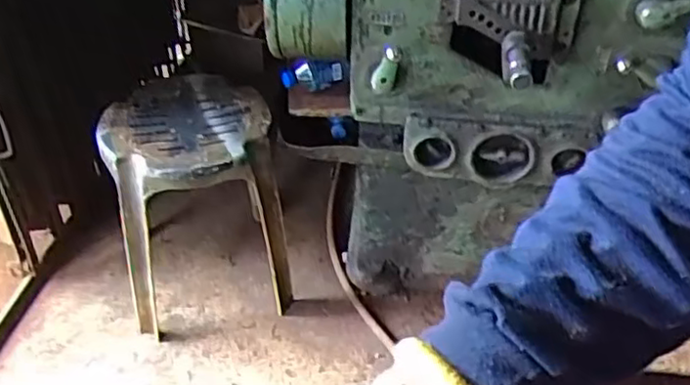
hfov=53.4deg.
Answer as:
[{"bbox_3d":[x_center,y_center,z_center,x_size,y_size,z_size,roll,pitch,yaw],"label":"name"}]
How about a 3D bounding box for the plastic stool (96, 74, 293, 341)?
[{"bbox_3d":[-0.308,0.023,1.451,0.322,0.448,0.310,-9,42,-11],"label":"plastic stool"}]

